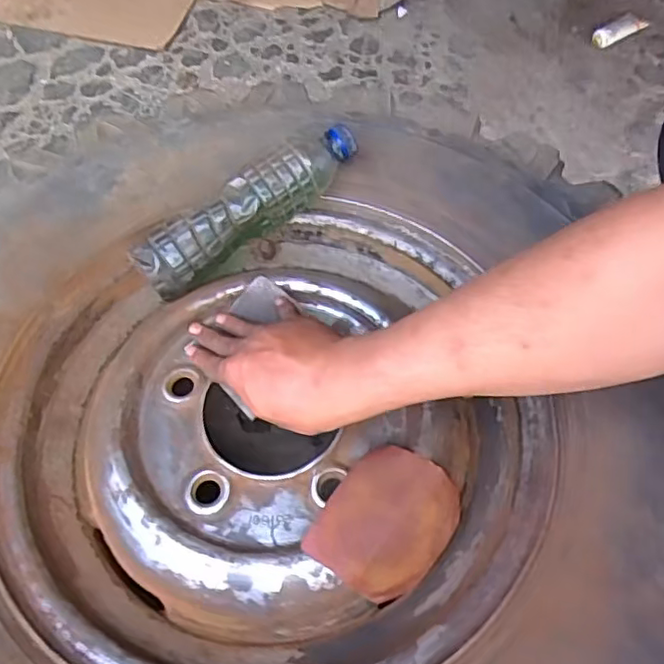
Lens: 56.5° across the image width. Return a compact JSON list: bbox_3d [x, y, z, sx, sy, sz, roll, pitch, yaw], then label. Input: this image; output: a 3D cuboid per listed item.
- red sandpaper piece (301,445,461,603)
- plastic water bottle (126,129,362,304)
[{"bbox_3d":[0.042,0.140,0.458,0.086,0.033,0.106,34,66,19],"label":"red sandpaper piece"},{"bbox_3d":[-0.076,-0.116,0.575,0.230,0.062,0.058,-36,102,-7],"label":"plastic water bottle"}]

